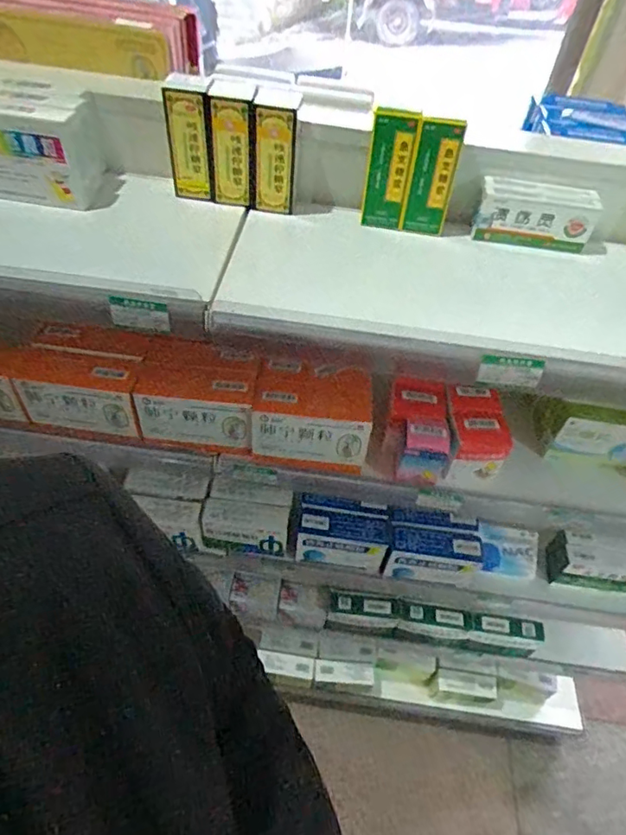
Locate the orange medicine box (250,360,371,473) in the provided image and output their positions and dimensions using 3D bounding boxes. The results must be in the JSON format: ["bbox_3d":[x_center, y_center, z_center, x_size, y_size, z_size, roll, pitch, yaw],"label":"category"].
[{"bbox_3d":[-0.004,-0.004,0.697,0.147,0.110,0.092,4,49,-3],"label":"orange medicine box"}]

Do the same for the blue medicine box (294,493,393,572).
[{"bbox_3d":[0.047,0.203,0.924,0.158,0.101,0.077,9,49,1],"label":"blue medicine box"}]

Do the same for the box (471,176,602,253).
[{"bbox_3d":[0.274,-0.253,0.663,0.146,0.060,0.048,6,49,-2],"label":"box"}]

